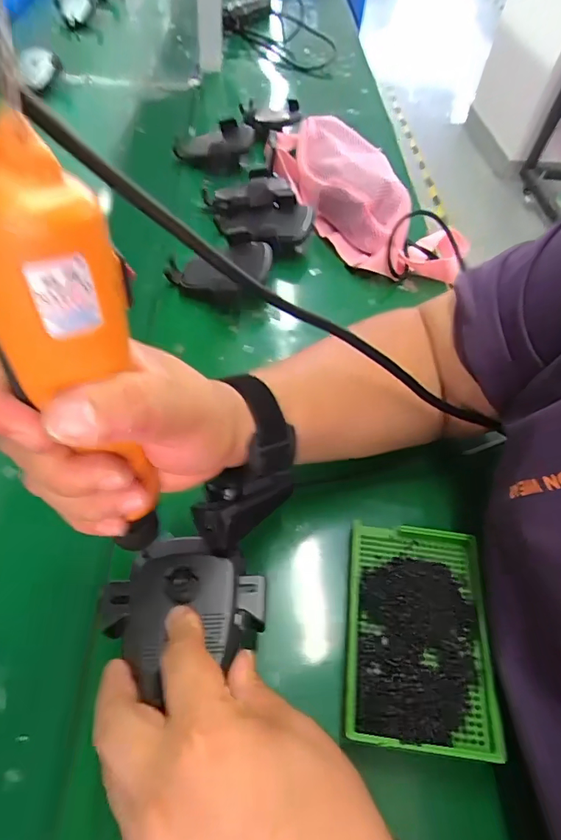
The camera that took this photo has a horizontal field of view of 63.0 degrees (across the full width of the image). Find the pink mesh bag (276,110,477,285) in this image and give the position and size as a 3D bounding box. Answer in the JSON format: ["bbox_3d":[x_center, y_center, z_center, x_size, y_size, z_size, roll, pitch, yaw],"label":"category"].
[{"bbox_3d":[0.096,-0.308,0.604,0.148,0.063,0.364,-23,58,-19],"label":"pink mesh bag"}]

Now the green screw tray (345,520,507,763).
[{"bbox_3d":[0.092,0.143,0.314,0.091,0.029,0.135,7,53,1],"label":"green screw tray"}]

